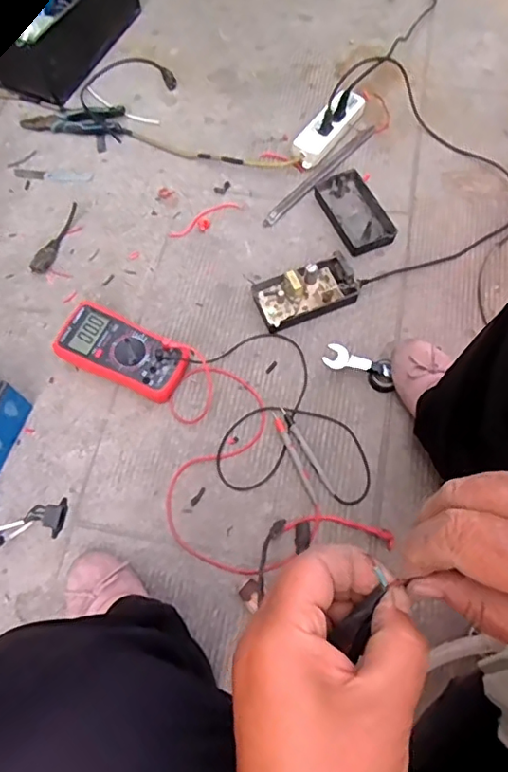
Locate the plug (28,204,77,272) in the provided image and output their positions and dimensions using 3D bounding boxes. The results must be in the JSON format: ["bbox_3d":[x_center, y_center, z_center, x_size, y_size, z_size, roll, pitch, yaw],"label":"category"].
[{"bbox_3d":[-0.336,-0.251,0.917,0.030,0.021,0.143,11,67,8],"label":"plug"}]

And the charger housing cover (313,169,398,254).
[{"bbox_3d":[0.163,-0.291,0.902,0.088,0.026,0.157,-21,67,-6],"label":"charger housing cover"}]

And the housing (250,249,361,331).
[{"bbox_3d":[0.079,-0.143,0.834,0.145,0.050,0.082,-24,67,-7],"label":"housing"}]

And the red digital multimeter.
[{"bbox_3d":[-0.194,-0.046,0.805,0.196,0.051,0.093,25,70,13],"label":"red digital multimeter"}]

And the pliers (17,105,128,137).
[{"bbox_3d":[-0.340,-0.488,1.015,0.195,0.023,0.055,-2,66,2],"label":"pliers"}]

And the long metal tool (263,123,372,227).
[{"bbox_3d":[0.121,-0.373,0.954,0.024,0.008,0.287,39,74,18],"label":"long metal tool"}]

